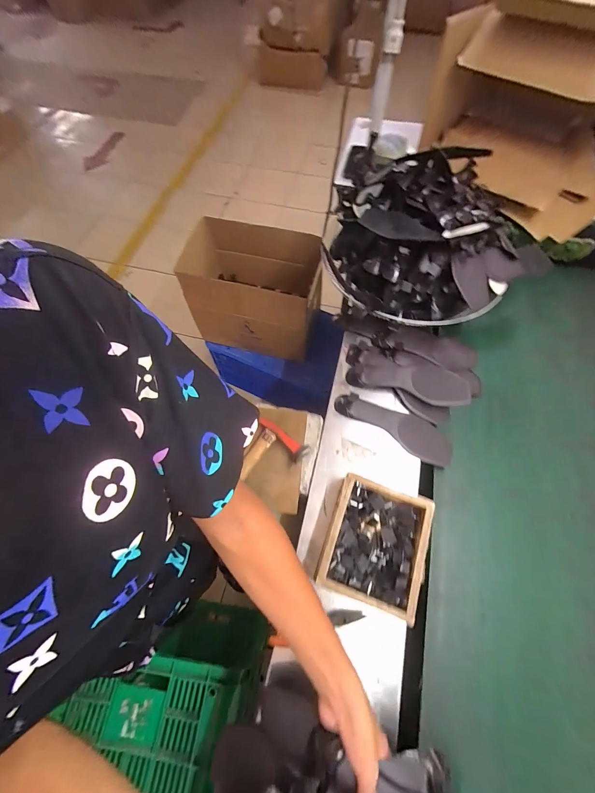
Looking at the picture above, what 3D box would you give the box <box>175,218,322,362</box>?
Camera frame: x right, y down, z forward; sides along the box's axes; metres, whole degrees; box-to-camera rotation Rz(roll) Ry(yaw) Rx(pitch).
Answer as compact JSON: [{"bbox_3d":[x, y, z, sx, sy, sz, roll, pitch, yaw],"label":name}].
[{"bbox_3d":[-0.168,-0.405,1.204,0.496,0.342,0.334,14,66,7],"label":"box"}]

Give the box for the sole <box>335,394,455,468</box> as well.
[{"bbox_3d":[0.196,0.051,0.623,0.242,0.051,0.072,31,69,14],"label":"sole"}]

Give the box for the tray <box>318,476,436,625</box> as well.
[{"bbox_3d":[0.128,0.237,0.509,0.154,0.046,0.176,17,66,8],"label":"tray"}]

